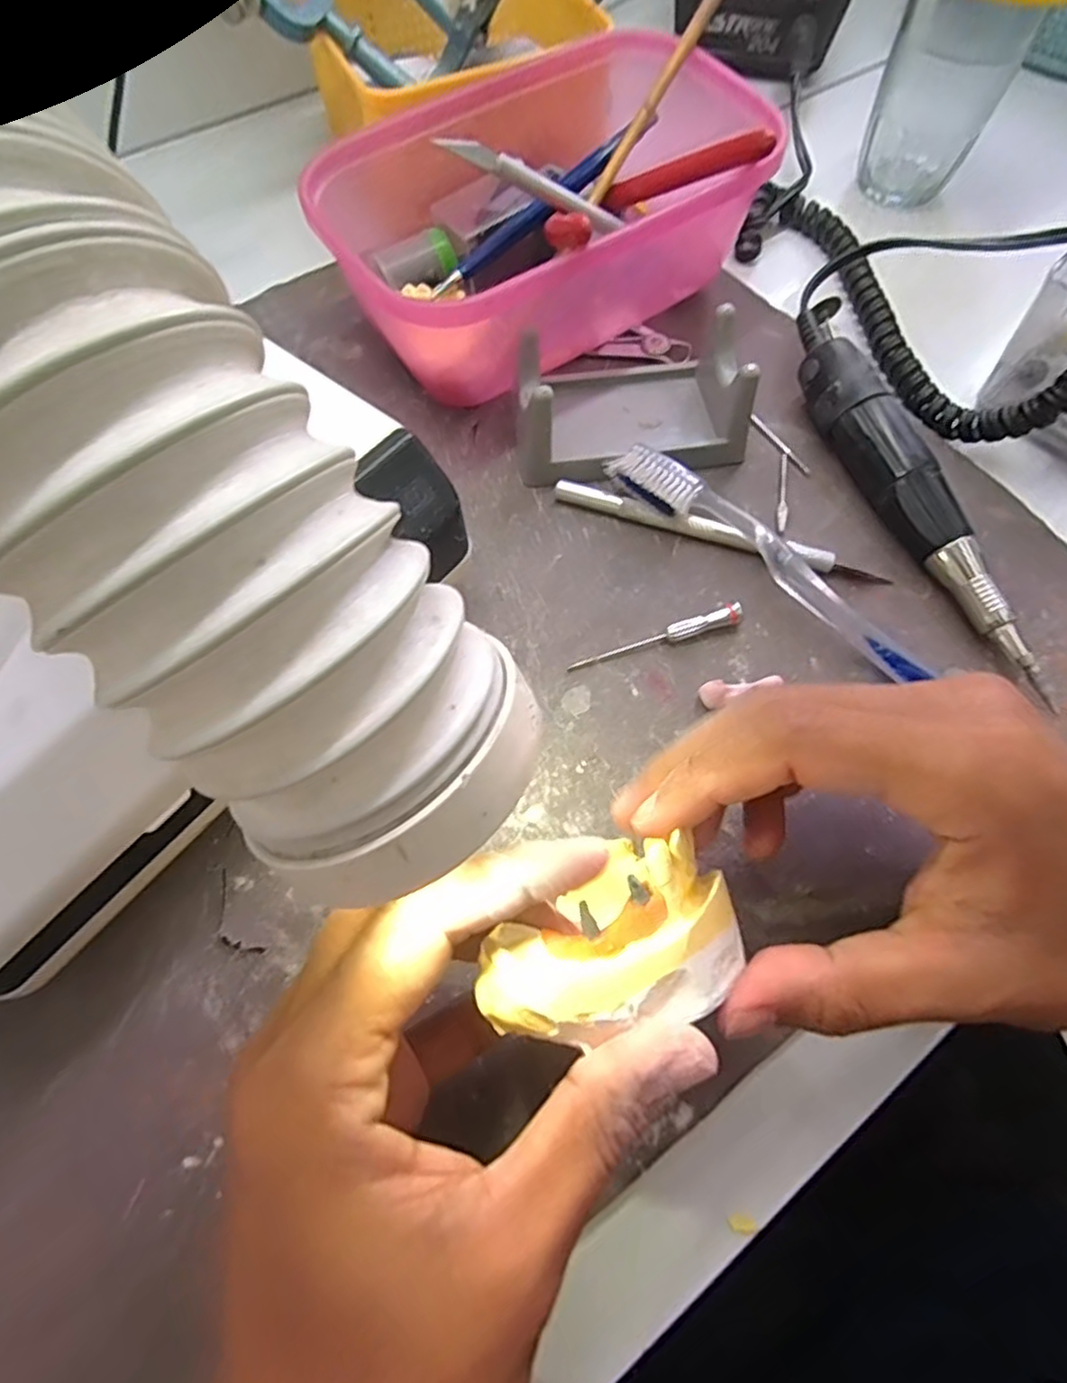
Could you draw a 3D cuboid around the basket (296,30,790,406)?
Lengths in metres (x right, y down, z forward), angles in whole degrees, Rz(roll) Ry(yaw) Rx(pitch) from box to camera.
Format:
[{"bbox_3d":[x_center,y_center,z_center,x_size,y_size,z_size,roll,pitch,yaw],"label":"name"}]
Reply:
[{"bbox_3d":[0.001,-0.220,0.305,0.191,0.073,0.144,-23,67,-11],"label":"basket"}]

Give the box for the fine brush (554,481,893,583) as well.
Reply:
[{"bbox_3d":[0.075,-0.065,0.269,0.135,0.011,0.010,15,66,7],"label":"fine brush"}]

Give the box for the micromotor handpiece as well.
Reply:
[{"bbox_3d":[0.148,-0.086,0.270,0.025,0.029,0.188,-16,66,-7],"label":"micromotor handpiece"}]

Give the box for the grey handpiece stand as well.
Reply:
[{"bbox_3d":[0.039,-0.125,0.280,0.095,0.041,0.058,-11,66,-5],"label":"grey handpiece stand"}]

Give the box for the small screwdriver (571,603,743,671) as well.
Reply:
[{"bbox_3d":[0.046,-0.020,0.250,0.068,0.009,0.007,-17,66,-8],"label":"small screwdriver"}]

